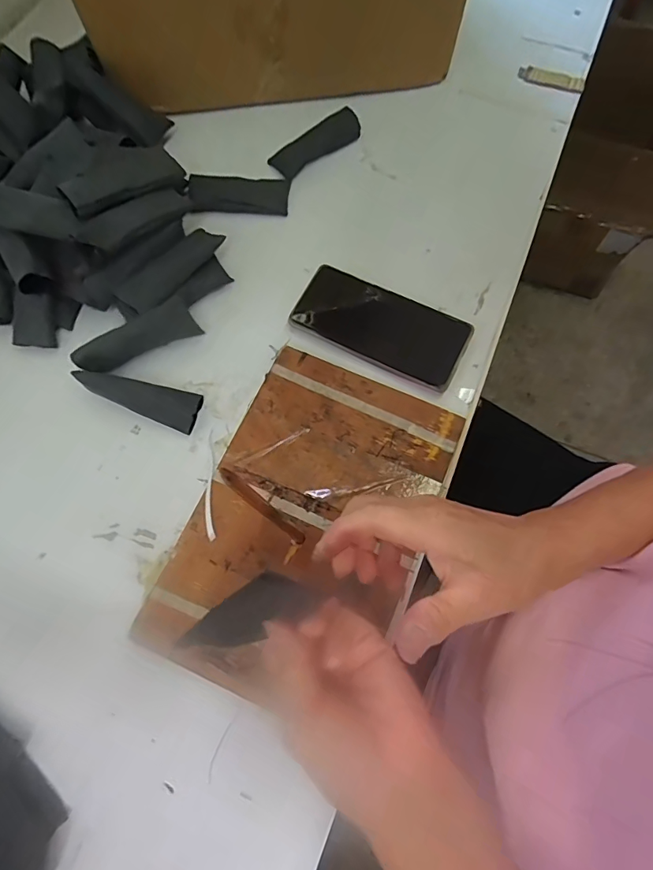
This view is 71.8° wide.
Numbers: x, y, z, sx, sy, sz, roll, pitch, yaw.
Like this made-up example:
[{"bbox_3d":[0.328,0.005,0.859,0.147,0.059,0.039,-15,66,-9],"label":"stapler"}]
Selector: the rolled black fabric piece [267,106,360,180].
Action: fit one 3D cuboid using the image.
[{"bbox_3d":[-0.011,-0.319,0.491,0.103,0.016,0.036,-38,76,-11],"label":"rolled black fabric piece"}]

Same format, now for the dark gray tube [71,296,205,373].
[{"bbox_3d":[-0.171,-0.086,0.408,0.107,0.040,0.011,-26,49,0],"label":"dark gray tube"}]

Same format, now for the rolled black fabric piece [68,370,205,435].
[{"bbox_3d":[-0.165,-0.035,0.399,0.103,0.011,0.034,20,73,-9],"label":"rolled black fabric piece"}]

